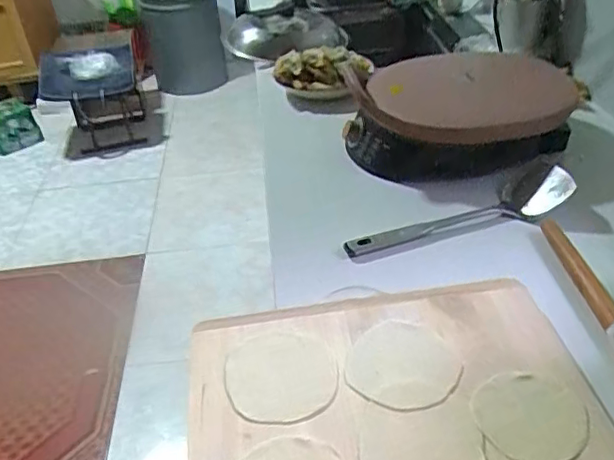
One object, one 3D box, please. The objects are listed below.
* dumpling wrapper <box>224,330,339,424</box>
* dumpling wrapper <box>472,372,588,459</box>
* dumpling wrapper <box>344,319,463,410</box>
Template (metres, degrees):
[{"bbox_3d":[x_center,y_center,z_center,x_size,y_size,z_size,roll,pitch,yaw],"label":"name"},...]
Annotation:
[{"bbox_3d":[-0.025,0.137,0.564,0.103,0.005,0.105,-2,39,2],"label":"dumpling wrapper"},{"bbox_3d":[0.198,0.162,0.512,0.092,0.005,0.087,-2,39,2],"label":"dumpling wrapper"},{"bbox_3d":[0.094,0.126,0.566,0.100,0.004,0.105,-2,39,2],"label":"dumpling wrapper"}]

